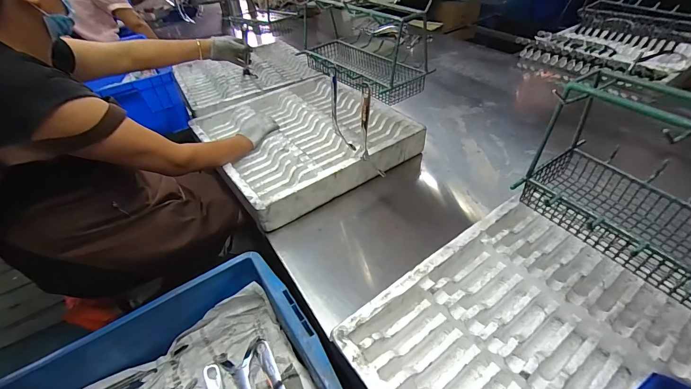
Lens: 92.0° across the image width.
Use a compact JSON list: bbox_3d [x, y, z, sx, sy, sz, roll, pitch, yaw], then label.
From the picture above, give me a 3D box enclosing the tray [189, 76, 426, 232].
[{"bbox_3d":[-0.147,-0.183,1.070,0.536,0.101,0.561,-29,47,-23],"label":"tray"}]

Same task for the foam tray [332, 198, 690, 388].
[{"bbox_3d":[0.347,0.278,0.496,0.517,0.101,0.540,-29,47,-23],"label":"foam tray"}]

